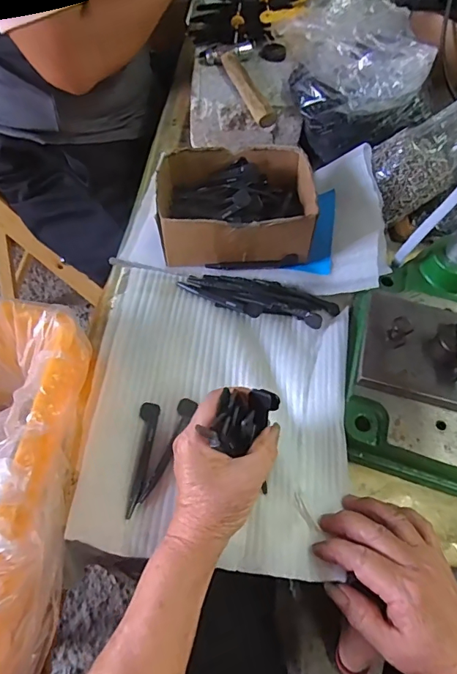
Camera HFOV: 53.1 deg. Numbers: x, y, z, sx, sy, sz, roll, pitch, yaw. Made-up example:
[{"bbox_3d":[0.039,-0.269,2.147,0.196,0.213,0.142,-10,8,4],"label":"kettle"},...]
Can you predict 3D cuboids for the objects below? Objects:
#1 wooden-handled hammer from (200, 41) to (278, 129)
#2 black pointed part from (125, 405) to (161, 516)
[{"bbox_3d":[0.017,-0.312,0.562,0.066,0.021,0.157,-12,59,-13],"label":"wooden-handled hammer"},{"bbox_3d":[-0.073,0.100,0.386,0.016,0.005,0.098,6,57,-1],"label":"black pointed part"}]

